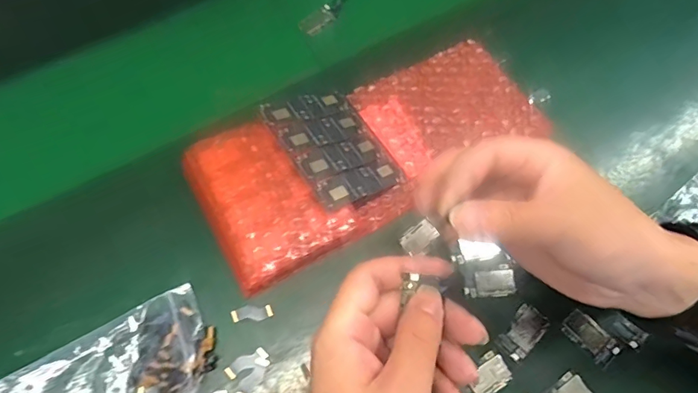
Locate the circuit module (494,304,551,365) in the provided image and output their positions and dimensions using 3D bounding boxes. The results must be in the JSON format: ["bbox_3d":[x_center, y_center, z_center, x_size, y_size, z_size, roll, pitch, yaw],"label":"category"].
[{"bbox_3d":[0.122,0.095,0.314,0.022,0.004,0.038,41,71,17],"label":"circuit module"}]

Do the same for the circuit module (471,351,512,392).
[{"bbox_3d":[0.092,0.121,0.301,0.034,0.004,0.022,-29,69,-14],"label":"circuit module"}]

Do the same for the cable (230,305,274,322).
[{"bbox_3d":[-0.067,0.080,0.311,0.028,0.004,0.010,-3,65,-2],"label":"cable"}]

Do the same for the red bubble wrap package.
[{"bbox_3d":[0.021,-0.041,0.347,0.268,0.034,0.116,-28,71,-12],"label":"red bubble wrap package"}]

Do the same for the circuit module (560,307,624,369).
[{"bbox_3d":[0.169,0.098,0.314,0.022,0.004,0.038,-39,71,-17],"label":"circuit module"}]

